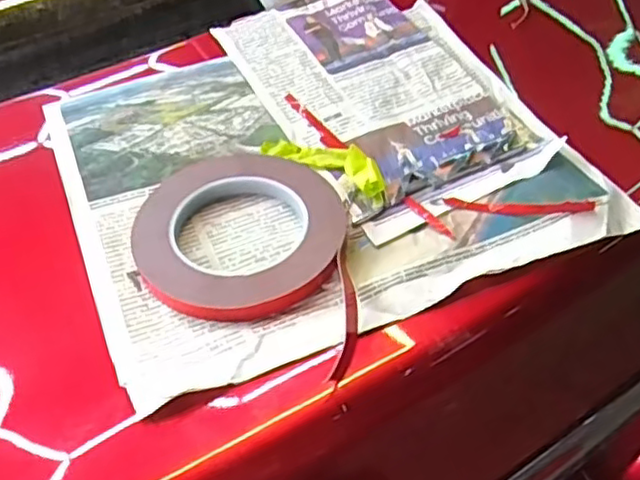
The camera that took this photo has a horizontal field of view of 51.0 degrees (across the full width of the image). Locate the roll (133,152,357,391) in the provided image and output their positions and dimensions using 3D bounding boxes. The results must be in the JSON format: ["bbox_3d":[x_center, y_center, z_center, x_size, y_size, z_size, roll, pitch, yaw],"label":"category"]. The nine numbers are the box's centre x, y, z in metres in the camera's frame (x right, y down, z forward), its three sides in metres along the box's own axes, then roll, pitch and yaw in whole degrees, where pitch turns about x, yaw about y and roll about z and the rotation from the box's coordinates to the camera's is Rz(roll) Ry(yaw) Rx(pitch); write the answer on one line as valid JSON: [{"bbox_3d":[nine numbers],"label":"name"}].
[{"bbox_3d":[-0.036,0.000,0.395,0.153,0.012,0.127,16,52,16],"label":"roll"}]

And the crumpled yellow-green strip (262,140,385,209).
[{"bbox_3d":[0.005,-0.053,0.437,0.095,0.020,0.028,29,56,24],"label":"crumpled yellow-green strip"}]

